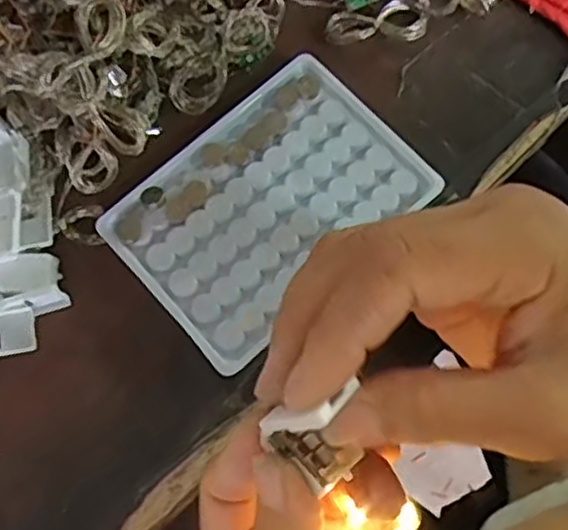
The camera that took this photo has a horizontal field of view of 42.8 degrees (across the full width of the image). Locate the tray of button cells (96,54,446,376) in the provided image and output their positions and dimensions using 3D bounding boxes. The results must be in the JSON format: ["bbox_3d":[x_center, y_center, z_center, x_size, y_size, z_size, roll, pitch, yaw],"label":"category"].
[{"bbox_3d":[-0.008,-0.028,0.331,0.129,0.010,0.093,-42,80,-8],"label":"tray of button cells"}]

